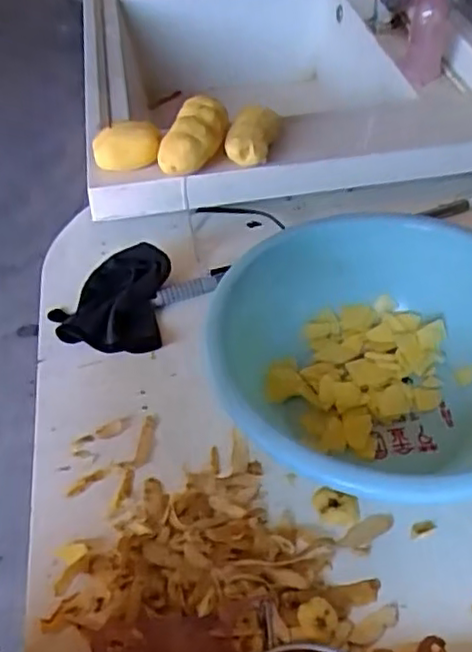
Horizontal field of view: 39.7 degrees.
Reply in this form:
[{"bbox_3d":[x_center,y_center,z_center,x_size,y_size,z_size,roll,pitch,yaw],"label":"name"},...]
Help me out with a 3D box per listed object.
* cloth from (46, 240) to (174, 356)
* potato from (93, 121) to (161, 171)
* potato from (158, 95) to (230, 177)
[{"bbox_3d":[-0.154,-0.035,0.784,0.138,0.040,0.139,0,48,4],"label":"cloth"},{"bbox_3d":[-0.140,-0.234,0.842,0.087,0.050,0.044,-6,47,-3],"label":"potato"},{"bbox_3d":[-0.050,-0.243,0.838,0.057,0.050,0.113,18,50,19],"label":"potato"}]

